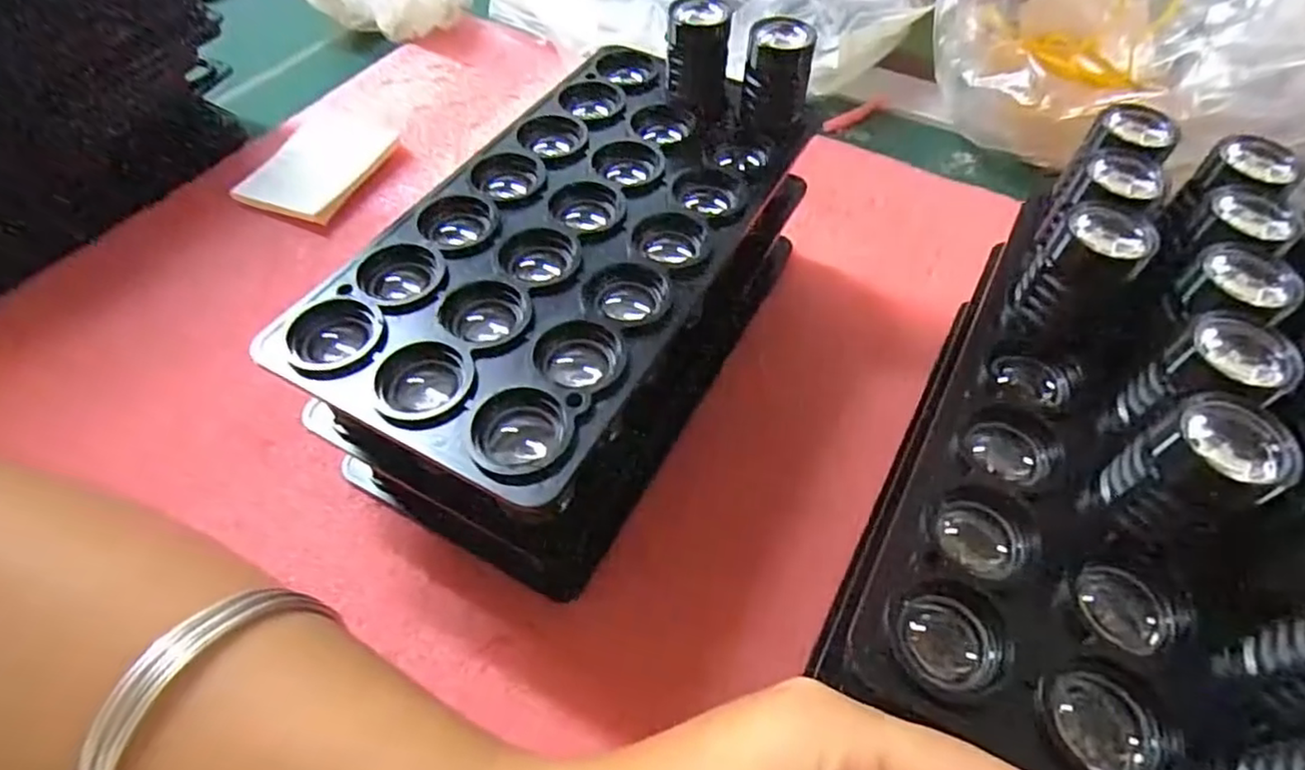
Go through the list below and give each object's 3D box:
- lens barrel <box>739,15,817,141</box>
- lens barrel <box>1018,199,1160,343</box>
[{"bbox_3d":[0.044,-0.108,0.233,0.023,0.032,0.020,9,54,6],"label":"lens barrel"},{"bbox_3d":[0.117,-0.030,0.181,0.027,0.033,0.022,-36,62,-25],"label":"lens barrel"}]

